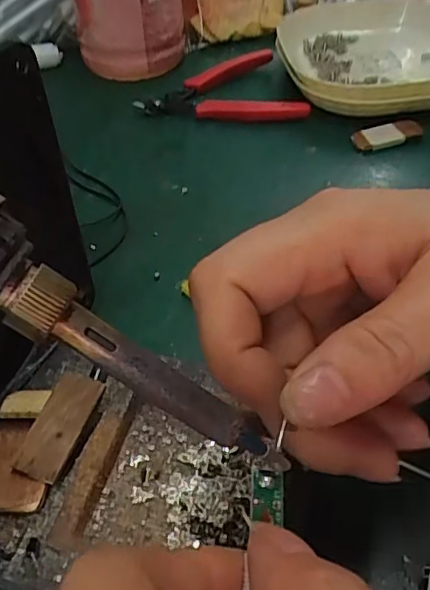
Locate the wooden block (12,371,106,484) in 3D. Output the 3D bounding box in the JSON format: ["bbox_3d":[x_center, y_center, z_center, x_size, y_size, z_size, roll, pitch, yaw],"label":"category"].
[{"bbox_3d":[-0.056,0.047,0.205,0.018,0.004,0.039,16,60,15],"label":"wooden block"}]

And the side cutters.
[{"bbox_3d":[0.005,-0.151,0.410,0.116,0.018,0.082,1,46,1],"label":"side cutters"}]

